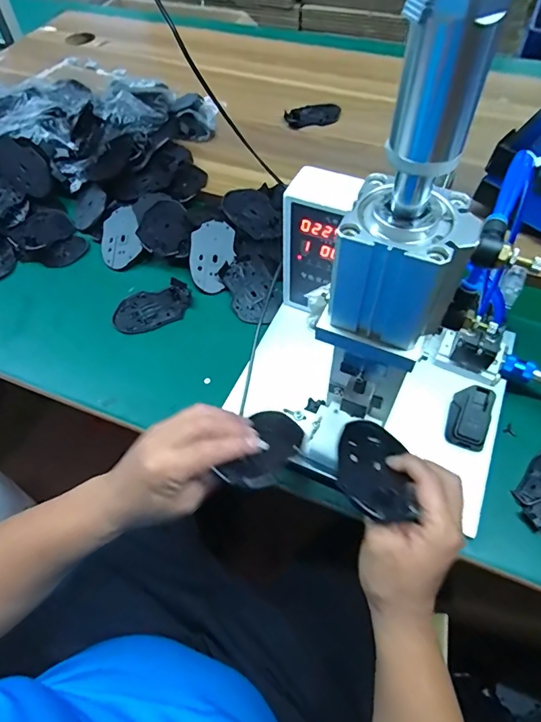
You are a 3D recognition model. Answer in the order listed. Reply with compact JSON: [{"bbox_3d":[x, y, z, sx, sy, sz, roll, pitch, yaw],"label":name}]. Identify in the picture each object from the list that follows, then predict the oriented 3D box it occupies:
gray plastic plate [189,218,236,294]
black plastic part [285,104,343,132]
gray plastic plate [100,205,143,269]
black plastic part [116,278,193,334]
[{"bbox_3d":[-0.088,-0.158,0.673,0.063,0.006,0.110,5,82,-8],"label":"gray plastic plate"},{"bbox_3d":[0.085,-0.494,0.894,0.111,0.019,0.051,-13,57,-7],"label":"black plastic part"},{"bbox_3d":[-0.240,-0.201,0.712,0.070,0.013,0.104,-22,66,10],"label":"gray plastic plate"},{"bbox_3d":[-0.171,-0.078,0.648,0.111,0.006,0.073,-17,57,-9],"label":"black plastic part"}]

